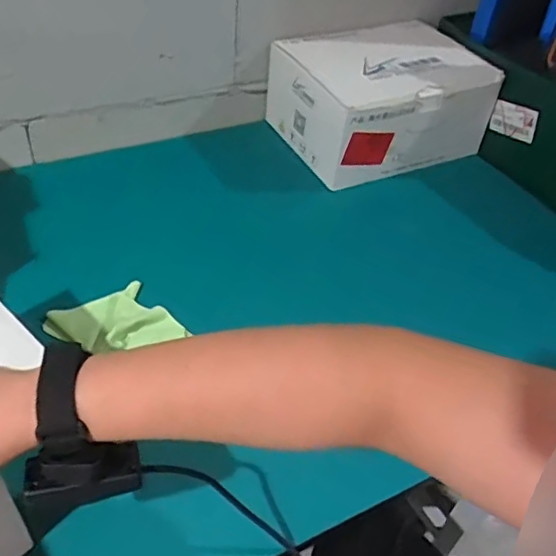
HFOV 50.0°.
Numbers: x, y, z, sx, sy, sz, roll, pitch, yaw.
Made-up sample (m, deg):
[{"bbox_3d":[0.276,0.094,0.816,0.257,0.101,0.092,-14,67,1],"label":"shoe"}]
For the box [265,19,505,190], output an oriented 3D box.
[{"bbox_3d":[0.151,-0.264,0.876,0.267,0.131,0.203,-14,48,-20],"label":"box"}]

